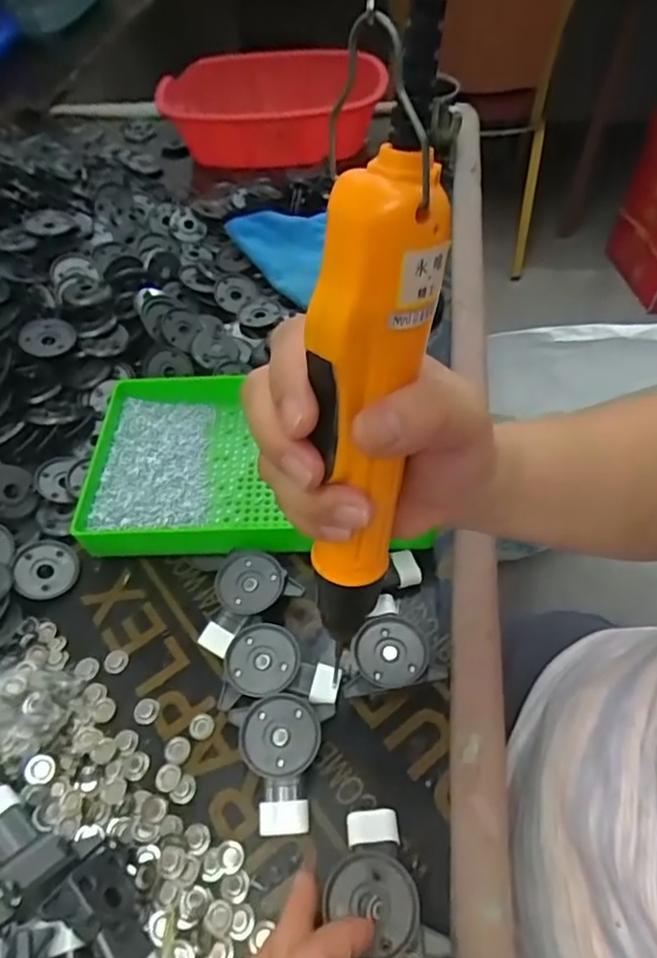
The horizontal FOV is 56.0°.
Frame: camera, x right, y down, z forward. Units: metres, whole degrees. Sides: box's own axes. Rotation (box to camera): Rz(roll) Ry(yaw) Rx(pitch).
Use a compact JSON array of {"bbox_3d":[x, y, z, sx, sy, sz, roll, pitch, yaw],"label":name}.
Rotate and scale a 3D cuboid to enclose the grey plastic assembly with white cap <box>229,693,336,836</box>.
[{"bbox_3d":[-0.028,0.154,0.334,0.053,0.028,0.064,2,52,3],"label":"grey plastic assembly with white cap"}]

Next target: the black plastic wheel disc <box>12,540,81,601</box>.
[{"bbox_3d":[-0.191,0.062,0.419,0.040,0.004,0.041,11,58,-18],"label":"black plastic wheel disc"}]

